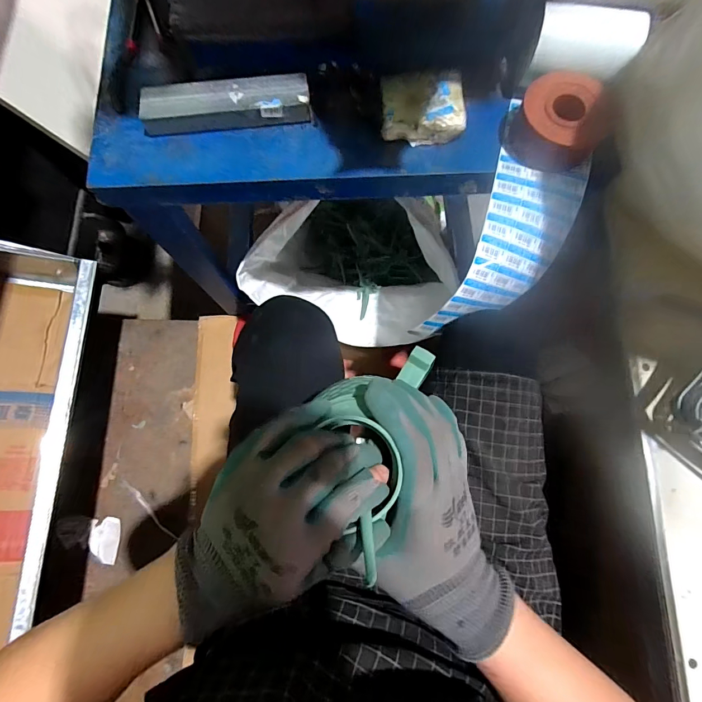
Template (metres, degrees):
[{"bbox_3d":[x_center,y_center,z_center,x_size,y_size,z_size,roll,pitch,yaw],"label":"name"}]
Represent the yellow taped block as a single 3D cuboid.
[{"bbox_3d":[0.087,-0.298,0.459,0.098,0.031,0.084,1,78,1],"label":"yellow taped block"}]

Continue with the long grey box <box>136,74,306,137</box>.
[{"bbox_3d":[-0.151,-0.301,0.460,0.197,0.030,0.046,-4,78,0],"label":"long grey box"}]

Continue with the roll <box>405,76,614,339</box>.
[{"bbox_3d":[0.210,-0.157,0.470,0.128,0.080,0.341,24,102,6],"label":"roll"}]

